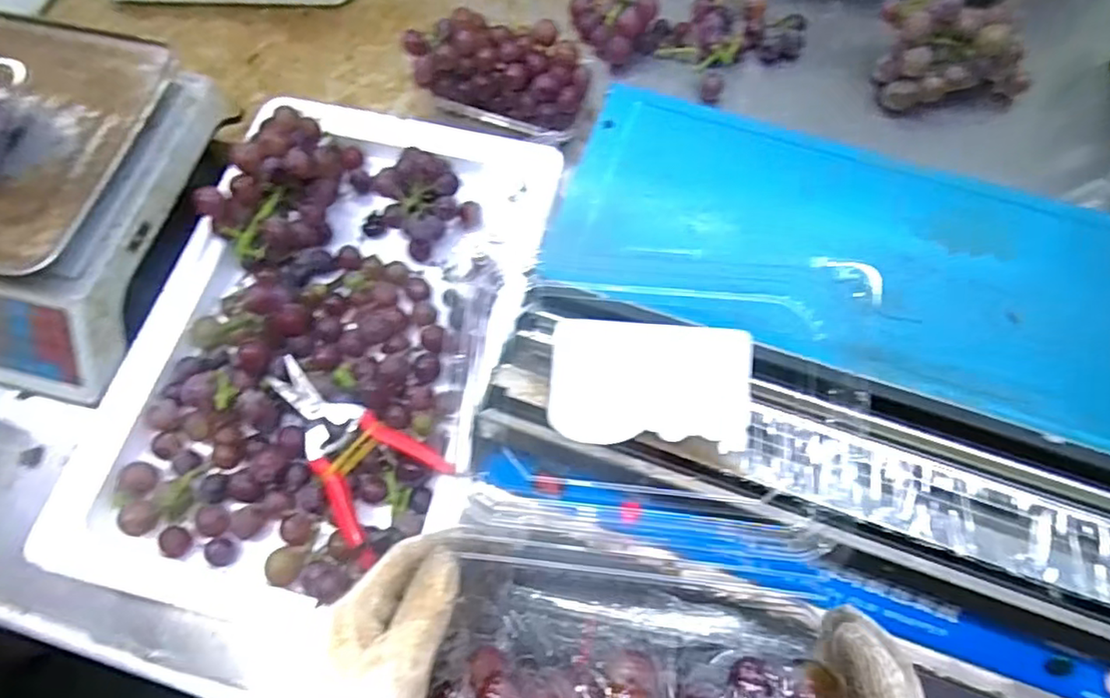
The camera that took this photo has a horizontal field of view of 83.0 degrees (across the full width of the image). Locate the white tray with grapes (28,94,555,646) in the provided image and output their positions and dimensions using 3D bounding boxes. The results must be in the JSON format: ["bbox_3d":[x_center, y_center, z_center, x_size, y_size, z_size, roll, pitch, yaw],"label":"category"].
[{"bbox_3d":[-0.190,-0.018,0.524,0.289,0.097,0.449,12,68,6],"label":"white tray with grapes"}]

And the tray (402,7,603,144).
[{"bbox_3d":[-0.049,-0.285,0.641,0.180,0.083,0.113,24,70,11],"label":"tray"}]

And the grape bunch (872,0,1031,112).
[{"bbox_3d":[0.422,-0.308,0.652,0.155,0.080,0.099,5,67,4],"label":"grape bunch"}]

